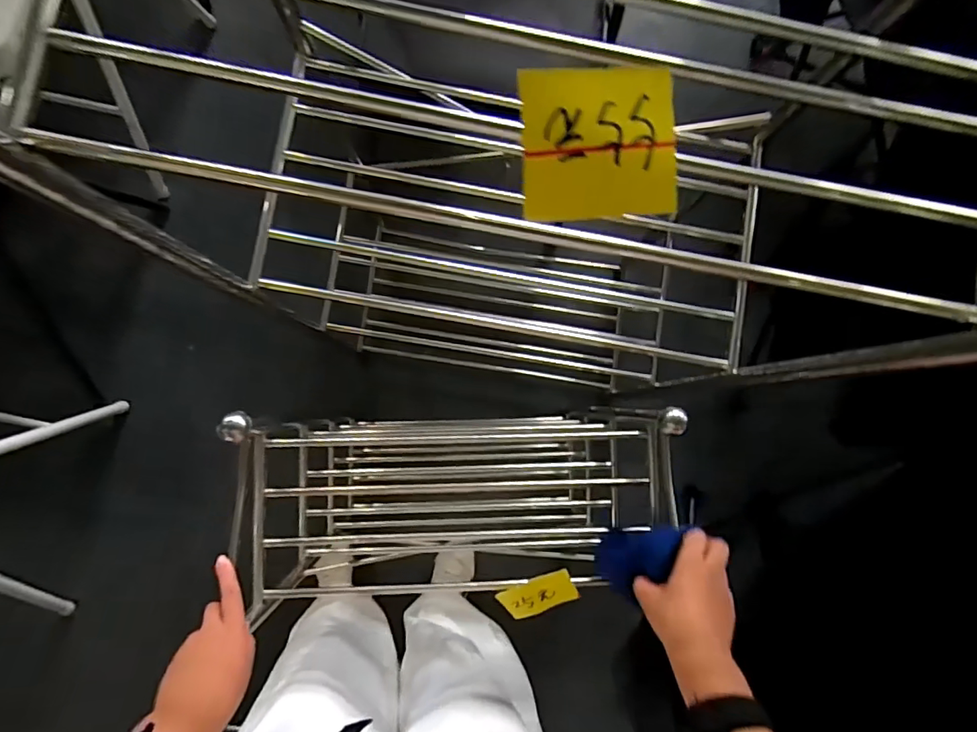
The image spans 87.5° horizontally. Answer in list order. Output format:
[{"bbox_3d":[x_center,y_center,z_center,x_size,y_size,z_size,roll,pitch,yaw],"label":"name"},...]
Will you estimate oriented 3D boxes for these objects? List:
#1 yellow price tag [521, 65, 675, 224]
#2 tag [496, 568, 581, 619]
[{"bbox_3d":[0.065,-0.131,0.302,0.089,0.009,0.083,-5,103,-2],"label":"yellow price tag"},{"bbox_3d":[0.062,0.284,0.633,0.090,0.009,0.059,-26,117,6],"label":"tag"}]

